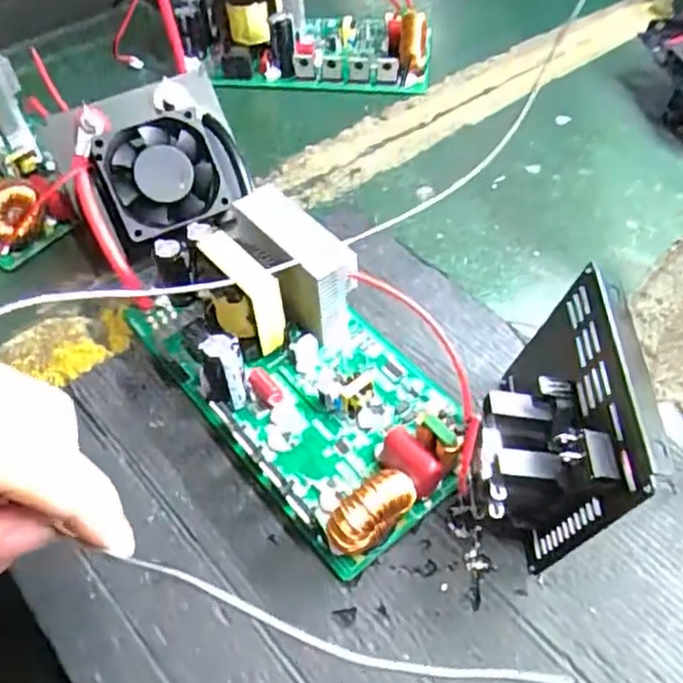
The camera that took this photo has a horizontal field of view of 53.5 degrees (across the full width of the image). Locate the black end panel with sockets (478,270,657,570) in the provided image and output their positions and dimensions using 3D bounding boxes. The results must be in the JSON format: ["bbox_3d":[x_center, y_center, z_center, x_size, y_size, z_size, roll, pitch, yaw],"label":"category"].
[{"bbox_3d":[0.082,0.034,0.276,0.054,0.083,0.097,2,53,4],"label":"black end panel with sockets"}]

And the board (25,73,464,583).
[{"bbox_3d":[-0.050,-0.033,0.344,0.112,0.063,0.292,-34,59,-21],"label":"board"}]

